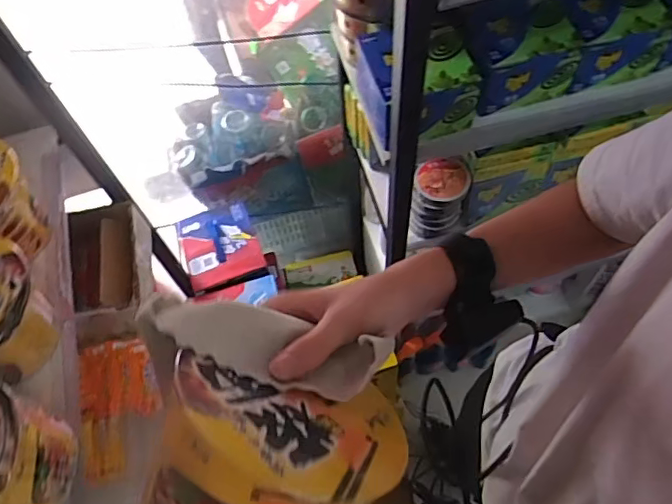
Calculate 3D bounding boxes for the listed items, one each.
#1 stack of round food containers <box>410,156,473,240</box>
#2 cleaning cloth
[{"bbox_3d":[0.172,-0.085,0.952,0.085,0.139,0.074,12,63,11],"label":"stack of round food containers"},{"bbox_3d":[-0.043,0.057,0.349,0.149,0.032,0.050,16,62,-5],"label":"cleaning cloth"}]

